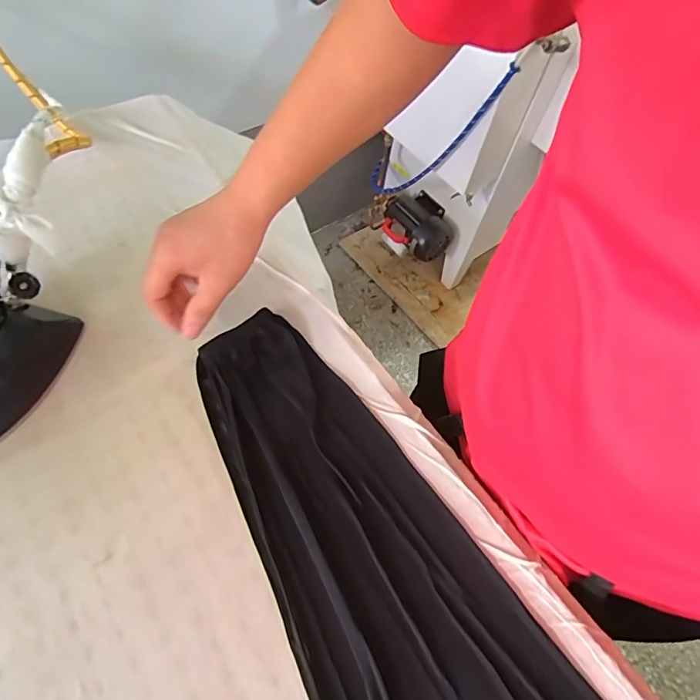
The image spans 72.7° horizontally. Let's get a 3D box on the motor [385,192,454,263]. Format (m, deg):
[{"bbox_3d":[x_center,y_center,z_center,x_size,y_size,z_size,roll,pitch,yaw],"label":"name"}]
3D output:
[{"bbox_3d":[0.212,-0.385,1.498,0.179,0.116,0.222,-35,68,-24],"label":"motor"}]

